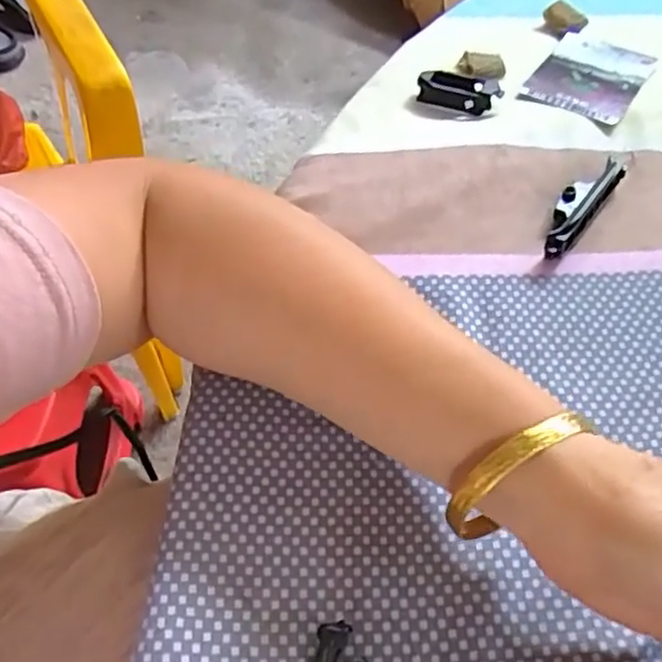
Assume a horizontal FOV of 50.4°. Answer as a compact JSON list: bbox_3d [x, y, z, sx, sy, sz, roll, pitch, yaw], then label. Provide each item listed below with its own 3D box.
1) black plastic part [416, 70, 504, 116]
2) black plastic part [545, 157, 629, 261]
[{"bbox_3d":[0.075,-0.141,0.413,0.047,0.010,0.023,15,56,8],"label":"black plastic part"},{"bbox_3d":[0.130,-0.067,0.368,0.019,0.017,0.075,32,60,18],"label":"black plastic part"}]

